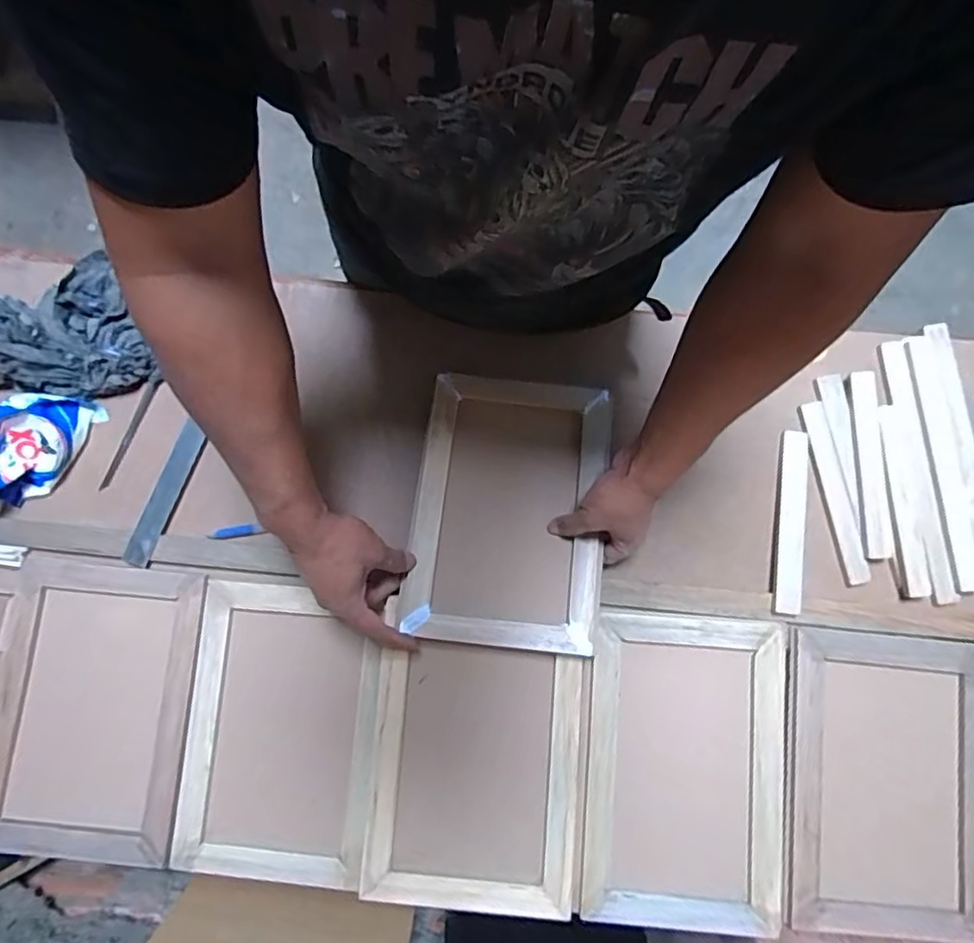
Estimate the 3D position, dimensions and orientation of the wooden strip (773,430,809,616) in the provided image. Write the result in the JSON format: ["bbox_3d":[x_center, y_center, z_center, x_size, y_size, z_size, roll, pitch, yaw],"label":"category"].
[{"bbox_3d":[0.339,0.055,0.654,0.027,0.008,0.201,8,85,2],"label":"wooden strip"}]

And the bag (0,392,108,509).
[{"bbox_3d":[-0.511,-0.029,0.652,0.082,0.061,0.144,29,85,4],"label":"bag"}]

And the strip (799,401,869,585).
[{"bbox_3d":[0.390,0.022,0.659,0.024,0.009,0.205,-12,85,0],"label":"strip"}]

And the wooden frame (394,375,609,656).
[{"bbox_3d":[0.023,0.037,0.636,0.198,0.032,0.284,6,79,2],"label":"wooden frame"}]

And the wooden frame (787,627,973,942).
[{"bbox_3d":[0.422,0.326,0.620,0.210,0.030,0.295,4,85,1],"label":"wooden frame"}]

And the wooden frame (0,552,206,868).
[{"bbox_3d":[-0.426,0.248,0.628,0.209,0.014,0.294,6,85,2],"label":"wooden frame"}]

